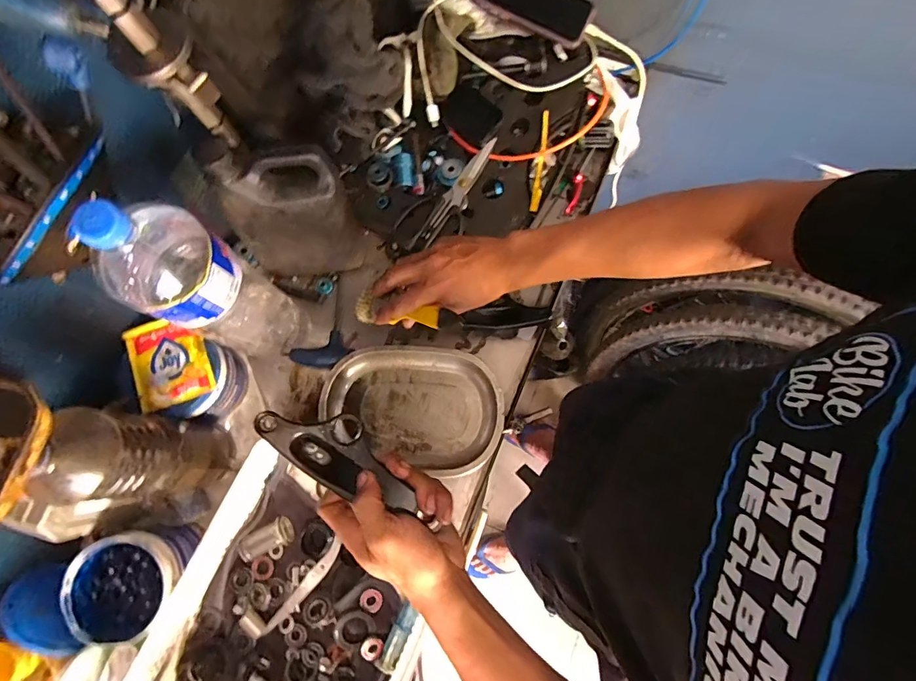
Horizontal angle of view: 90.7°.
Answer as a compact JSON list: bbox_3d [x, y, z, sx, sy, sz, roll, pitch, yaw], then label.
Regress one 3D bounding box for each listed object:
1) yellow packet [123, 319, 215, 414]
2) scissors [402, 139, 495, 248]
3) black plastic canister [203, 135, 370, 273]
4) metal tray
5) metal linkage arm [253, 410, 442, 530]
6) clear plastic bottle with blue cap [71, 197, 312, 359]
[{"bbox_3d":[-0.317,0.023,0.496,0.083,0.009,0.094,-17,79,-3],"label":"yellow packet"},{"bbox_3d":[0.001,-0.178,0.567,0.043,0.017,0.168,32,80,6],"label":"scissors"},{"bbox_3d":[-0.185,-0.153,0.535,0.123,0.183,0.099,-1,78,0],"label":"black plastic canister"},{"bbox_3d":[-0.055,0.080,0.569,0.222,0.043,0.150,15,78,3],"label":"metal tray"},{"bbox_3d":[-0.102,0.099,0.403,0.149,0.034,0.058,27,79,0],"label":"metal linkage arm"},{"bbox_3d":[-0.240,-0.049,0.454,0.080,0.311,0.097,26,79,5],"label":"clear plastic bottle with blue cap"}]

